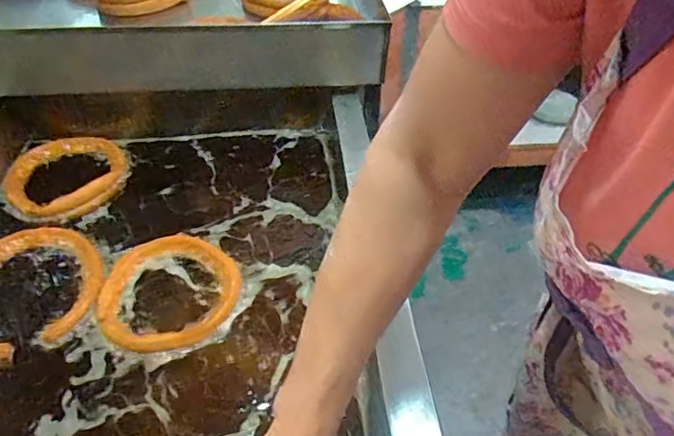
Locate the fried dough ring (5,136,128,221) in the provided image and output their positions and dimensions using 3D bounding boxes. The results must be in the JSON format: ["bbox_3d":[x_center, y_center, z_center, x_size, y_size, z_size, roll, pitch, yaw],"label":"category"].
[{"bbox_3d":[-0.393,-0.065,0.781,0.163,0.018,0.173,0,42,0],"label":"fried dough ring"}]

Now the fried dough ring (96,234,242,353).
[{"bbox_3d":[-0.197,0.082,0.631,0.157,0.014,0.171,0,42,0],"label":"fried dough ring"}]

